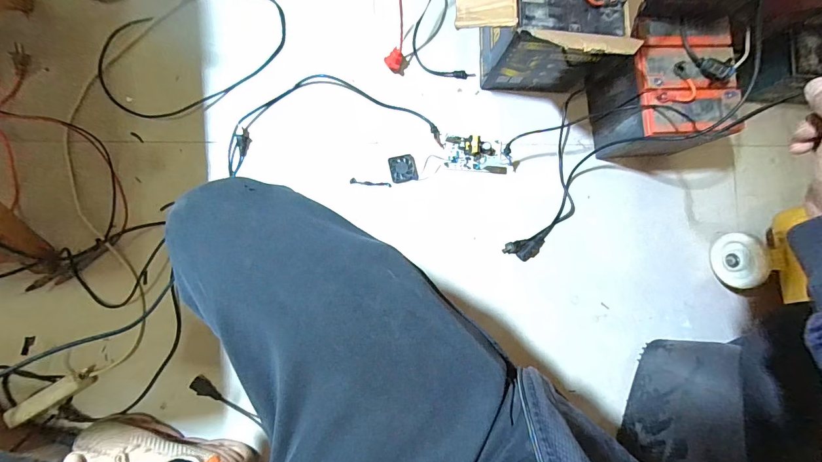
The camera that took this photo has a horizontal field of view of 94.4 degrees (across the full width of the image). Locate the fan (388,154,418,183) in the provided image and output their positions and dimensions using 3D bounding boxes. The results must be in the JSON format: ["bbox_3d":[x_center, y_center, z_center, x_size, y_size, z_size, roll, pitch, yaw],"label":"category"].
[{"bbox_3d":[-0.016,-0.125,0.766,0.052,0.012,0.052,-11,87,-8],"label":"fan"}]

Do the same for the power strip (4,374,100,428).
[{"bbox_3d":[-0.608,0.281,0.647,0.122,0.034,0.036,-30,89,-21],"label":"power strip"}]

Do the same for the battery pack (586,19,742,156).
[{"bbox_3d":[0.472,-0.250,0.735,0.170,0.185,0.195,-9,87,-8],"label":"battery pack"}]

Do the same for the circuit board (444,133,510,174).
[{"bbox_3d":[0.134,-0.158,0.772,0.132,0.026,0.069,4,85,-7],"label":"circuit board"}]

